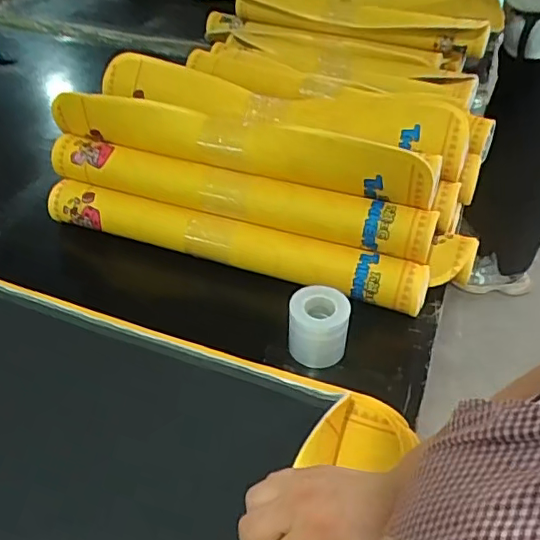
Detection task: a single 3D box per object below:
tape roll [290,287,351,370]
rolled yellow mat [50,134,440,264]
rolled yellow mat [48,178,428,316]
[{"bbox_3d":[0.053,0.060,0.602,0.060,0.066,0.054,9,44,10],"label":"tape roll"},{"bbox_3d":[-0.052,-0.100,0.708,0.511,0.047,0.061,16,46,17],"label":"rolled yellow mat"},{"bbox_3d":[-0.061,-0.038,0.719,0.519,0.050,0.044,15,45,16],"label":"rolled yellow mat"}]

